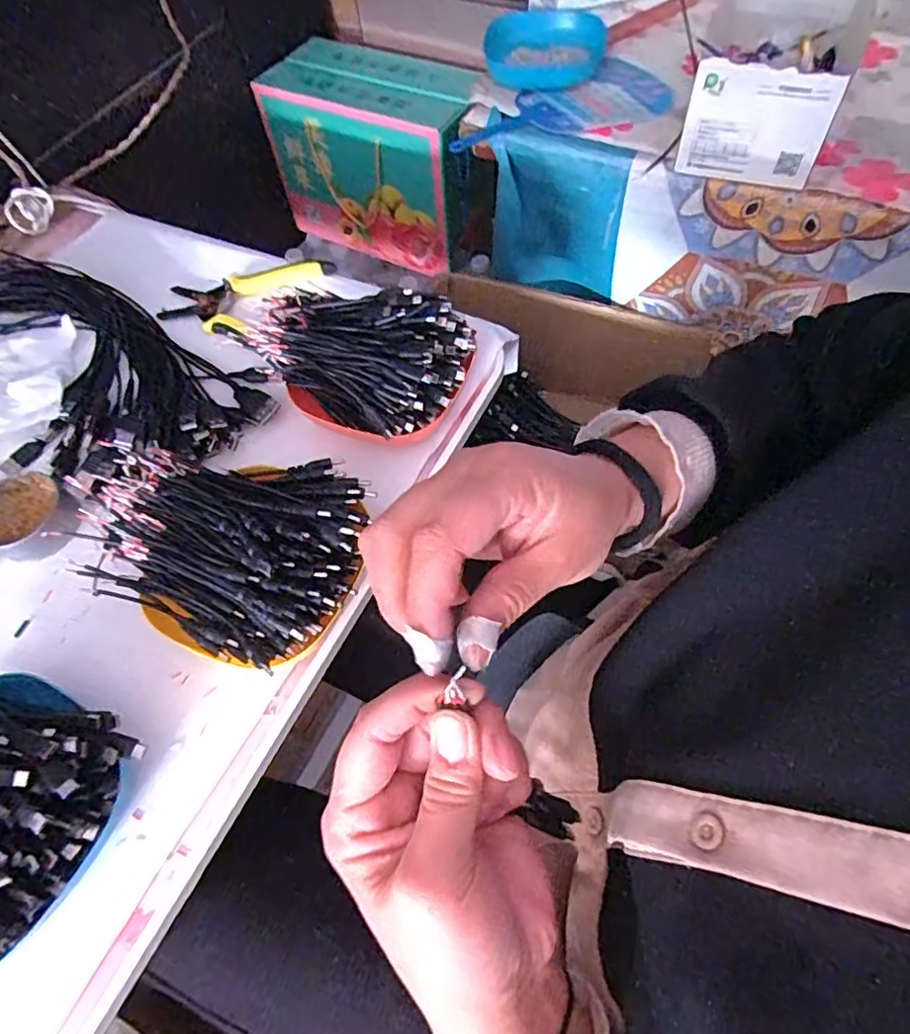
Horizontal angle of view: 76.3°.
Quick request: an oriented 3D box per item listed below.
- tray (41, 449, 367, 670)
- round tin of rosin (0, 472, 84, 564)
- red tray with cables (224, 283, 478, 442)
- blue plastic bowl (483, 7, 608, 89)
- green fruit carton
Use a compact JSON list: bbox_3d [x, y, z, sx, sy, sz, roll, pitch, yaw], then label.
[{"bbox_3d":[-0.162,0.013,0.392,0.209,0.071,0.145,15,63,11],"label":"tray"},{"bbox_3d":[-0.318,0.000,0.432,0.059,0.026,0.062,-1,61,2],"label":"round tin of rosin"},{"bbox_3d":[-0.081,-0.127,0.456,0.177,0.068,0.120,16,63,11],"label":"red tray with cables"},{"bbox_3d":[0.100,-0.531,0.661,0.126,0.037,0.135,-1,61,2],"label":"blue plastic bowl"},{"bbox_3d":[-0.115,-0.571,0.928,0.324,0.232,0.152,25,65,15],"label":"green fruit carton"}]

